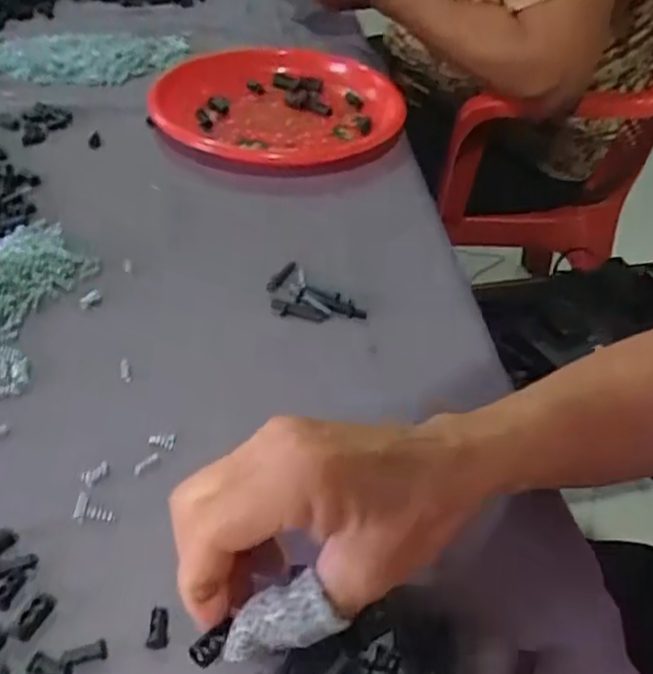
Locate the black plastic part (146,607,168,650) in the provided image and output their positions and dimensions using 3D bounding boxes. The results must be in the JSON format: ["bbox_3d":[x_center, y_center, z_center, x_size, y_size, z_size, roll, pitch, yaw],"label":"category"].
[{"bbox_3d":[-0.070,0.120,0.280,0.008,0.004,0.016,1,43,-7],"label":"black plastic part"}]

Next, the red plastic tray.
[{"bbox_3d":[-0.045,-0.217,0.632,0.226,0.032,0.213,0,43,-7],"label":"red plastic tray"}]

